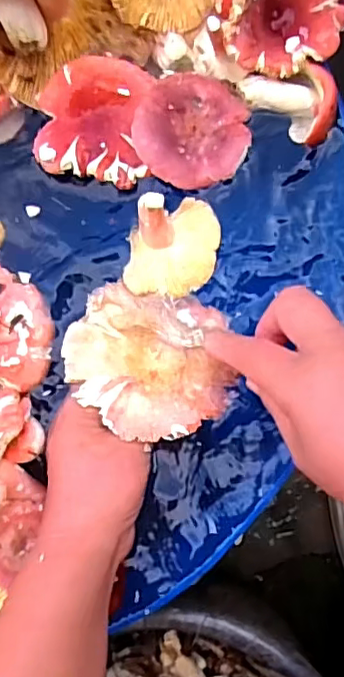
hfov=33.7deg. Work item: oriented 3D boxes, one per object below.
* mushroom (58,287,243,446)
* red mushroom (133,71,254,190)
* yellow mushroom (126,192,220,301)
[{"bbox_3d":[-0.015,0.016,0.372,0.107,0.032,0.090,12,90,9],"label":"mushroom"},{"bbox_3d":[0.012,-0.133,0.360,0.071,0.012,0.067,0,89,8],"label":"red mushroom"},{"bbox_3d":[-0.002,-0.060,0.356,0.058,0.030,0.061,5,89,9],"label":"yellow mushroom"}]

